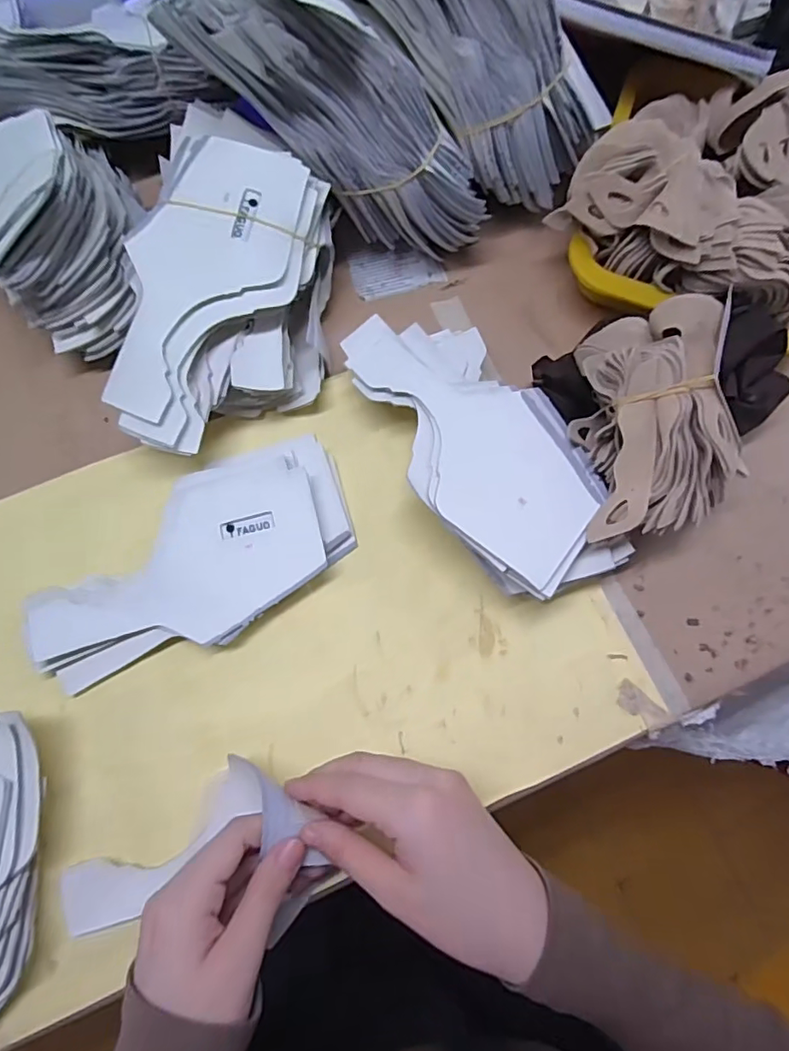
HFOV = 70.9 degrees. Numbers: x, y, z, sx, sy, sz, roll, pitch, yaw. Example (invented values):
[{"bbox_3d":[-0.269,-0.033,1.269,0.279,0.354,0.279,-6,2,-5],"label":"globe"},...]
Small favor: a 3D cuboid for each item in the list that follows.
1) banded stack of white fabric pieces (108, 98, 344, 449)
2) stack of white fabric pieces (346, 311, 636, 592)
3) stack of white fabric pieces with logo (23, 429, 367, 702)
[{"bbox_3d":[-0.112,-0.161,0.390,0.124,0.084,0.230,7,74,0],"label":"banded stack of white fabric pieces"},{"bbox_3d":[0.057,-0.054,0.378,0.105,0.048,0.217,-26,76,-9],"label":"stack of white fabric pieces"},{"bbox_3d":[-0.128,0.025,0.367,0.216,0.018,0.105,-37,78,-11],"label":"stack of white fabric pieces with logo"}]

